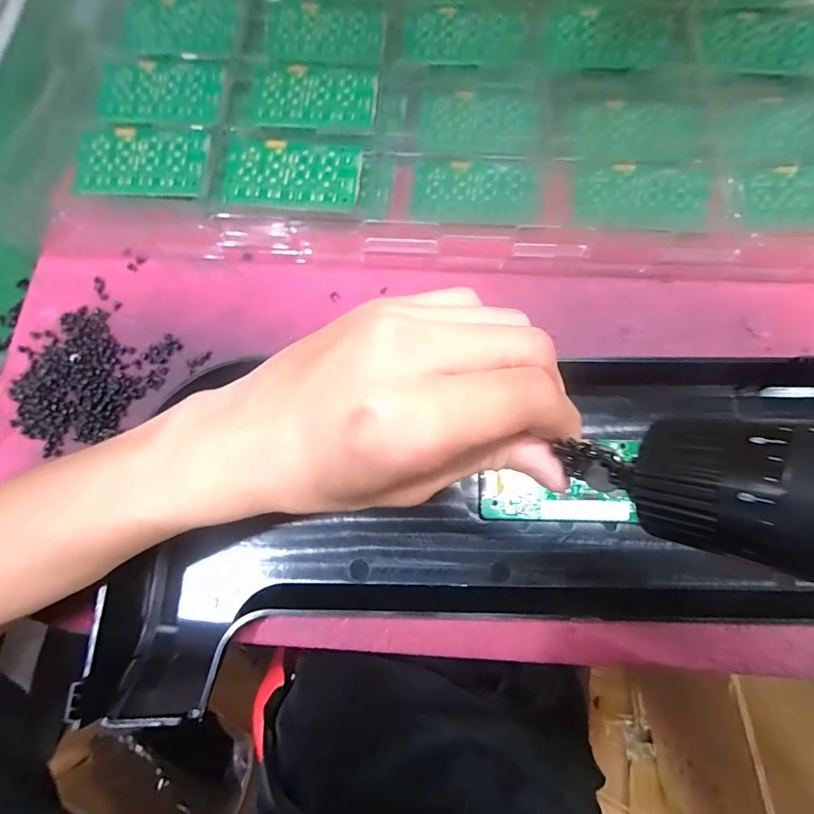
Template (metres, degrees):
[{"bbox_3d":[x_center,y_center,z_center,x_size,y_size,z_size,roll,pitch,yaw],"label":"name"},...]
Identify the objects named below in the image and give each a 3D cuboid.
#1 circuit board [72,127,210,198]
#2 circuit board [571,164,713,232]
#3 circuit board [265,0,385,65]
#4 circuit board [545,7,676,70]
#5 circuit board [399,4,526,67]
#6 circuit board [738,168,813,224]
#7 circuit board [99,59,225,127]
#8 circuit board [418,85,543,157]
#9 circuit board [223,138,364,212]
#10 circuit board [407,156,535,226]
[{"bbox_3d":[-0.184,-0.172,0.302,0.087,0.007,0.048,4,78,2],"label":"circuit board"},{"bbox_3d":[0.167,-0.148,0.308,0.094,0.007,0.054,1,78,1],"label":"circuit board"},{"bbox_3d":[-0.065,-0.299,0.343,0.092,0.004,0.063,6,78,3],"label":"circuit board"},{"bbox_3d":[0.161,-0.291,0.340,0.095,0.004,0.057,3,78,2],"label":"circuit board"},{"bbox_3d":[0.046,-0.295,0.344,0.093,0.005,0.057,6,78,3],"label":"circuit board"},{"bbox_3d":[0.287,-0.152,0.309,0.099,0.006,0.043,0,78,1],"label":"circuit board"},{"bbox_3d":[-0.186,-0.236,0.328,0.092,0.009,0.055,8,78,3],"label":"circuit board"},{"bbox_3d":[0.056,-0.217,0.330,0.090,0.006,0.061,5,78,2],"label":"circuit board"},{"bbox_3d":[-0.079,-0.161,0.299,0.091,0.004,0.046,4,86,4],"label":"circuit board"},{"bbox_3d":[0.048,-0.157,0.314,0.087,0.005,0.053,3,78,2],"label":"circuit board"}]

